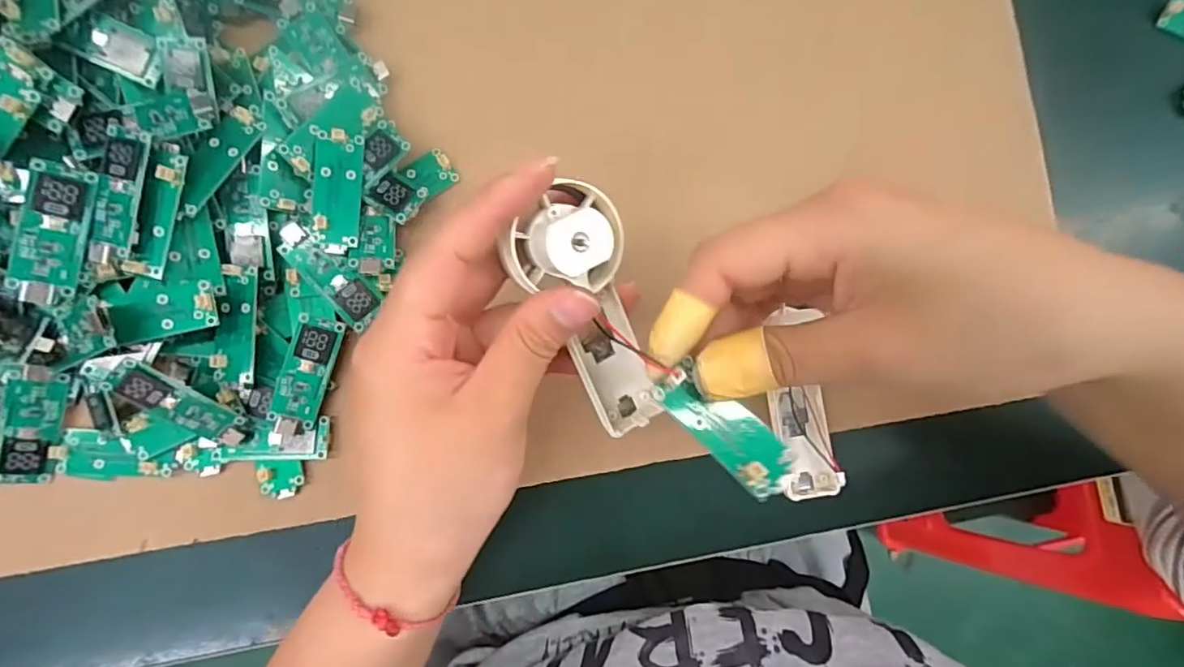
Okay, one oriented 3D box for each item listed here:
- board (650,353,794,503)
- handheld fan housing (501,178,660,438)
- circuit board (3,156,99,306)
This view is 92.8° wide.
[{"bbox_3d":[0.042,0.031,0.178,0.048,0.006,0.019,41,82,4],"label":"board"},{"bbox_3d":[-0.001,-0.007,0.194,0.036,0.027,0.093,-24,126,-8],"label":"handheld fan housing"},{"bbox_3d":[-0.198,-0.037,0.205,0.018,0.007,0.051,9,84,-5],"label":"circuit board"}]

